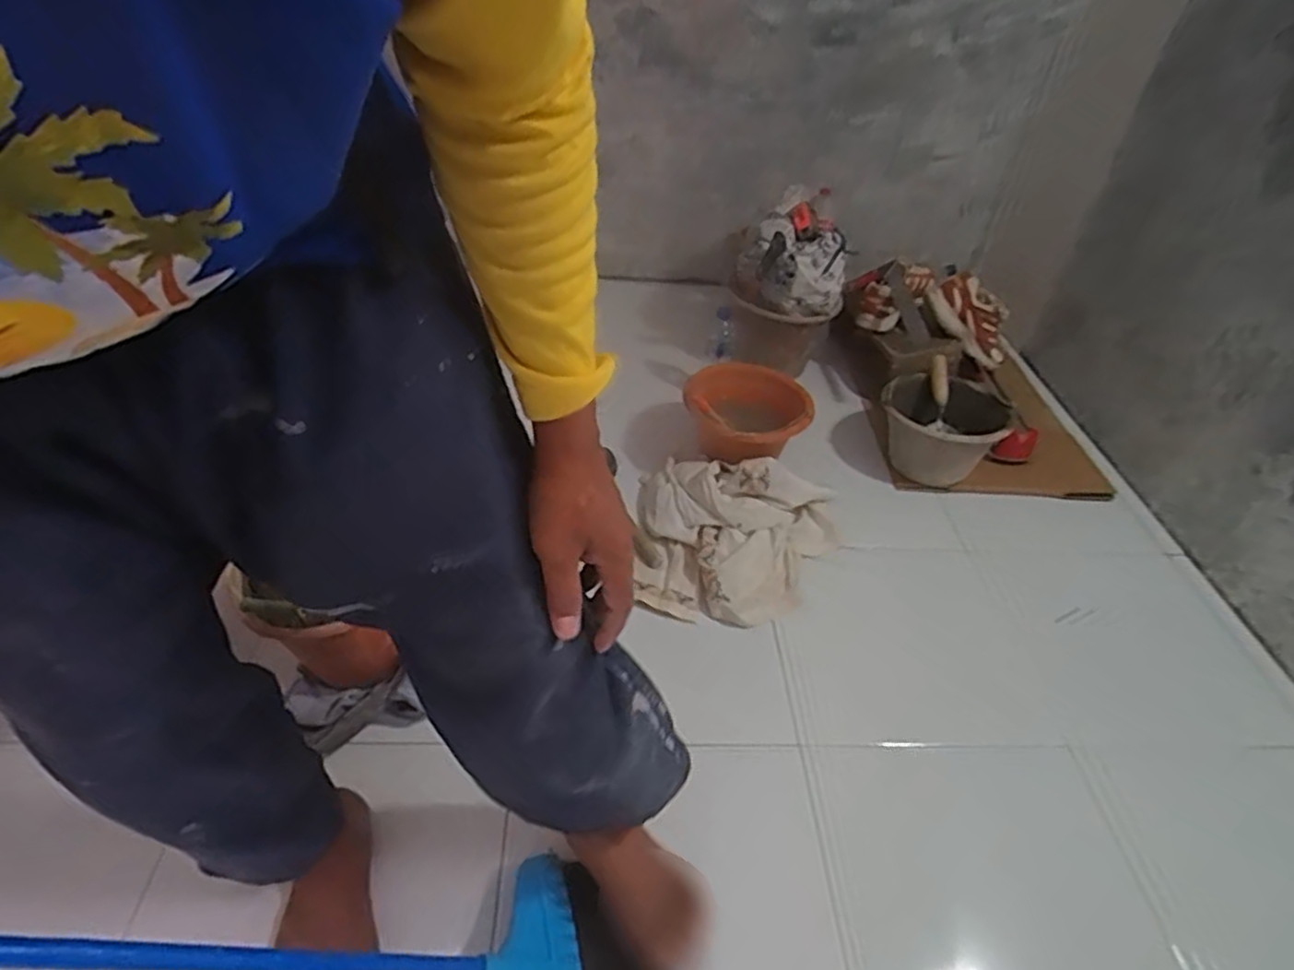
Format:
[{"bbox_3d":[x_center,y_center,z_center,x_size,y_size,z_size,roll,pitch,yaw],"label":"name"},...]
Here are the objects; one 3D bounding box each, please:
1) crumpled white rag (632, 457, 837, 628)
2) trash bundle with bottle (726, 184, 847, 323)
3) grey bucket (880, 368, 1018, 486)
[{"bbox_3d":[0.151,0.090,1.288,0.386,0.112,0.336,9,42,4],"label":"crumpled white rag"},{"bbox_3d":[0.331,-0.511,1.624,0.263,0.256,0.207,10,42,5],"label":"trash bundle with bottle"},{"bbox_3d":[0.630,-0.115,1.572,0.258,0.161,0.228,23,44,18],"label":"grey bucket"}]

